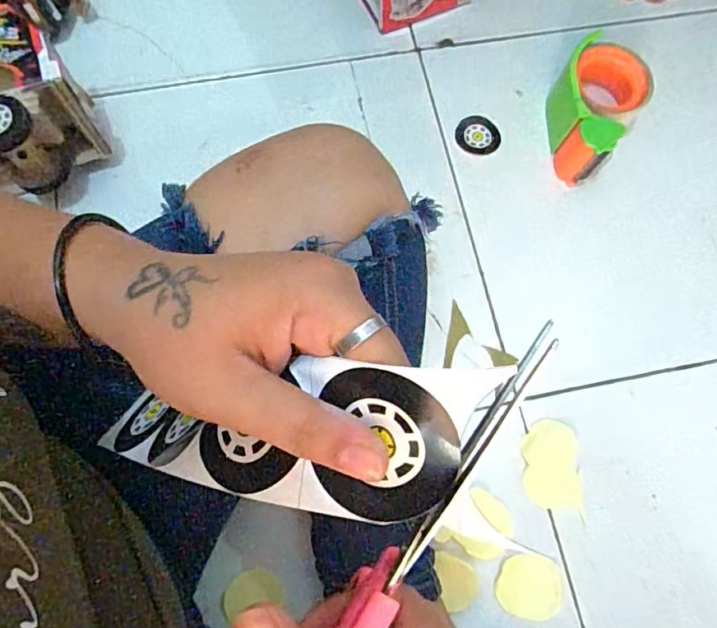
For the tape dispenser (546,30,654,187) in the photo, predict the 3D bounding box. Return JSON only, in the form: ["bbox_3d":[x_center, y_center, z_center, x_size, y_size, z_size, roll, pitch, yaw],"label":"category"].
[{"bbox_3d":[0.237,-0.208,0.546,0.083,0.063,0.136,30,74,8],"label":"tape dispenser"}]

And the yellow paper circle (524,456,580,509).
[{"bbox_3d":[0.170,0.149,0.465,0.048,0.004,0.043,-6,73,-3],"label":"yellow paper circle"}]

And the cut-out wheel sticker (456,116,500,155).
[{"bbox_3d":[0.129,-0.193,0.567,0.048,0.004,0.041,19,73,5],"label":"cut-out wheel sticker"}]

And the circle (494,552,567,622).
[{"bbox_3d":[0.140,0.224,0.434,0.052,0.011,0.048,0,72,-1],"label":"circle"}]

